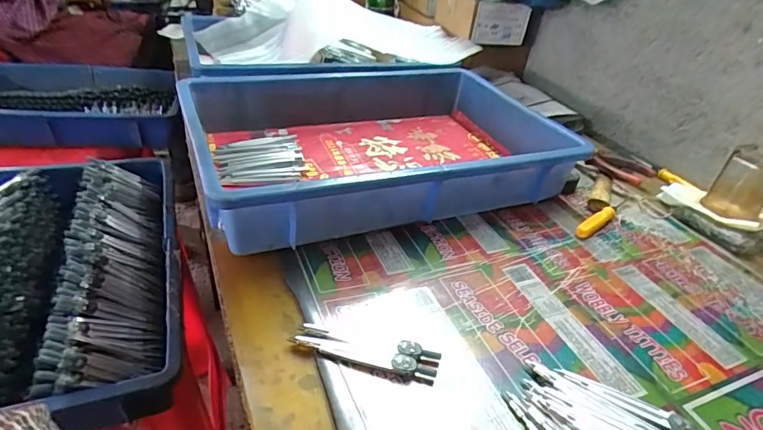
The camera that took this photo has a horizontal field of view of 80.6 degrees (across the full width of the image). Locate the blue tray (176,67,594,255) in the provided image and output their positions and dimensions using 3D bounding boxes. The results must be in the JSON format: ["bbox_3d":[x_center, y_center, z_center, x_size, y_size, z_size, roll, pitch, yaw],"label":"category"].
[{"bbox_3d":[-0.010,-0.103,0.578,0.434,0.083,0.335,-11,39,-24],"label":"blue tray"}]

